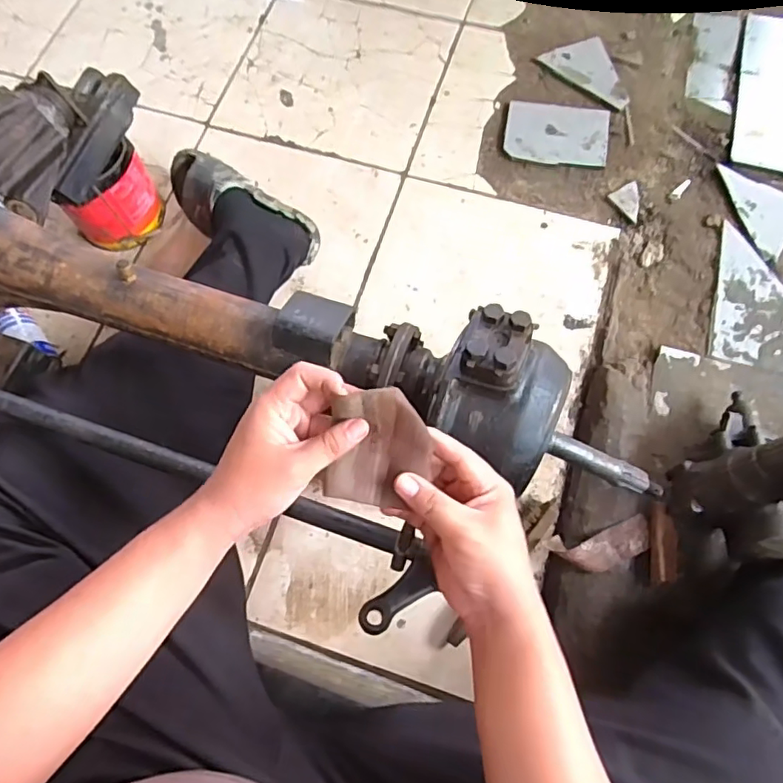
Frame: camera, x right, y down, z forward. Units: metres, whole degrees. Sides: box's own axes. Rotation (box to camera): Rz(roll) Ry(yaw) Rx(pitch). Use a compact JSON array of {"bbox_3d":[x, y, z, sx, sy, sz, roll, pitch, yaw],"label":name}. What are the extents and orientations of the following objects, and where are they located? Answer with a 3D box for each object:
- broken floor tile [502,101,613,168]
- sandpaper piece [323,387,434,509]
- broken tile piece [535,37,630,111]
[{"bbox_3d":[0.312,-0.490,1.062,0.187,0.016,0.140,10,73,4],"label":"broken floor tile"},{"bbox_3d":[-0.007,0.043,0.433,0.076,0.016,0.092,7,104,-6],"label":"sandpaper piece"},{"bbox_3d":[0.405,-0.642,1.116,0.194,0.015,0.118,40,78,12],"label":"broken tile piece"}]

